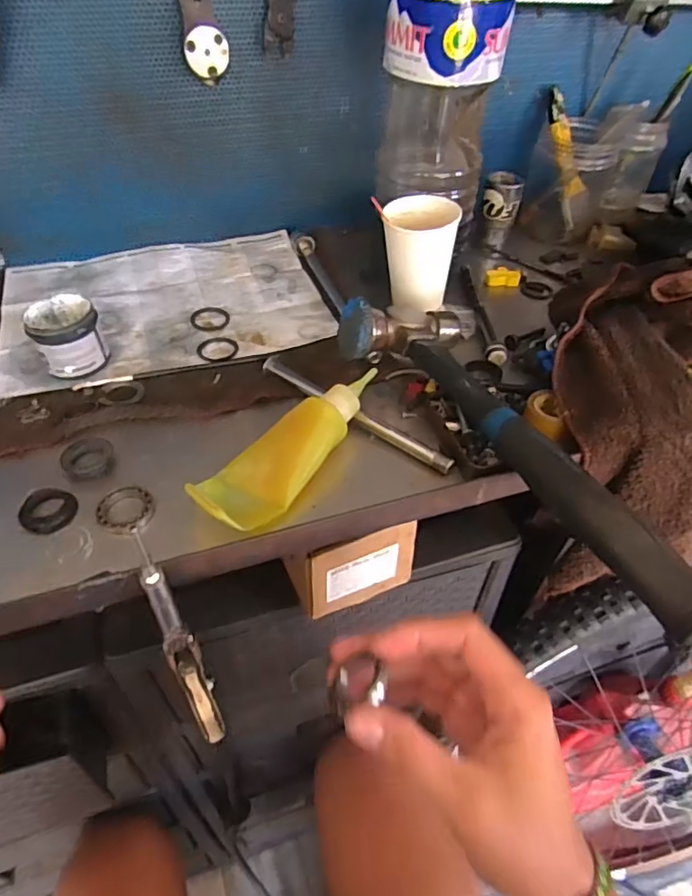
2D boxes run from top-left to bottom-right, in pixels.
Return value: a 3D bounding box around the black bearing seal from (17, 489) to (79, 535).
[{"bbox_3d":[-0.198,0.041,0.372,0.035,0.008,0.033,1,44,-1],"label":"black bearing seal"}]

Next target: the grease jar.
[{"bbox_3d":[-0.232,-0.094,0.467,0.051,0.046,0.056,1,44,-1],"label":"grease jar"}]

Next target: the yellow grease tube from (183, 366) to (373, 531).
[{"bbox_3d":[-0.039,-0.004,0.400,0.056,0.031,0.163,27,50,24],"label":"yellow grease tube"}]

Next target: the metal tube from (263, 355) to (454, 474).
[{"bbox_3d":[0.003,-0.029,0.442,0.185,0.012,0.016,31,52,27],"label":"metal tube"}]

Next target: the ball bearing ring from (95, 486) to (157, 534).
[{"bbox_3d":[-0.147,0.040,0.370,0.035,0.006,0.034,1,44,-1],"label":"ball bearing ring"}]

